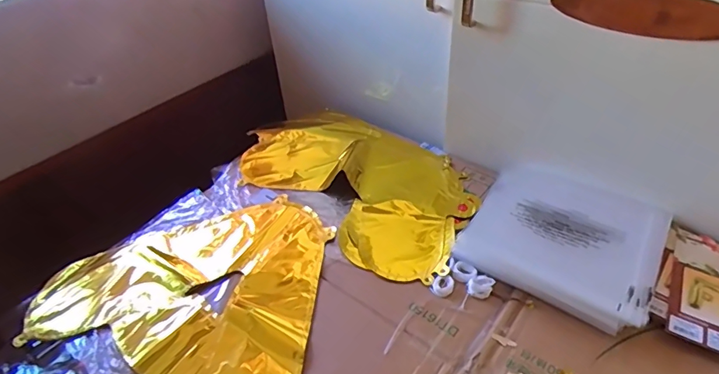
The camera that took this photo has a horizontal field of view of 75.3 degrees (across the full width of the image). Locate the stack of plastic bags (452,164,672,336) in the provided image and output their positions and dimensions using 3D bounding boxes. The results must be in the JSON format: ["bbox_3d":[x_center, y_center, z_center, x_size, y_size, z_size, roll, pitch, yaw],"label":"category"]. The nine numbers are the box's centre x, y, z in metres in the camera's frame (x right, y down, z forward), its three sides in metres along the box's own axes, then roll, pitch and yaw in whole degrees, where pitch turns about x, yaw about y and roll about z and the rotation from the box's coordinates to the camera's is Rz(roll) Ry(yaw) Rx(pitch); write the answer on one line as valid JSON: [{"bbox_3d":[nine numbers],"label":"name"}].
[{"bbox_3d":[0.268,0.057,0.604,0.216,0.026,0.229,25,50,29],"label":"stack of plastic bags"}]

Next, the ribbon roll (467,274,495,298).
[{"bbox_3d":[0.147,0.120,0.565,0.029,0.009,0.028,-3,43,3],"label":"ribbon roll"}]

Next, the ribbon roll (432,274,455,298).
[{"bbox_3d":[0.102,0.121,0.572,0.024,0.006,0.031,27,51,30],"label":"ribbon roll"}]

